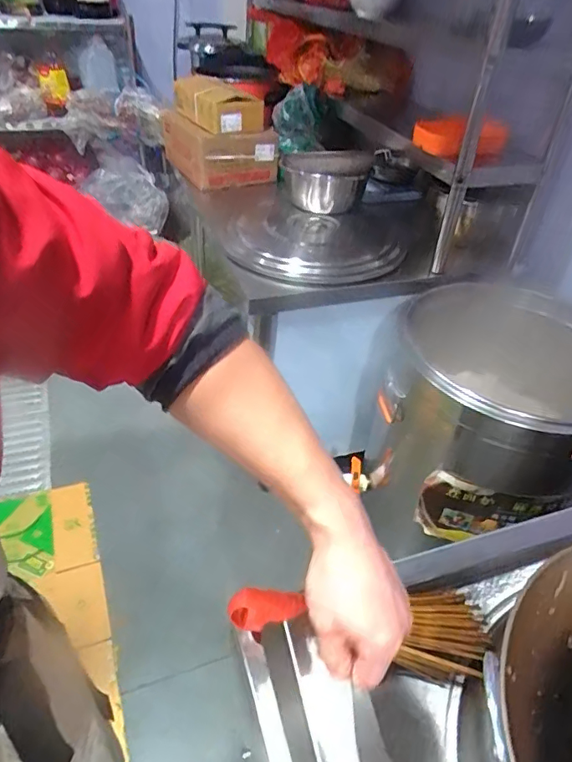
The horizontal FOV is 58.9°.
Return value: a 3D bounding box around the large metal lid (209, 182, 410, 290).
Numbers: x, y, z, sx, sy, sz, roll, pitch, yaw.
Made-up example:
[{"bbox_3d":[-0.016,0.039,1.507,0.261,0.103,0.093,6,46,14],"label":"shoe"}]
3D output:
[{"bbox_3d":[0.042,-0.432,1.436,0.581,0.078,0.535,3,39,-3],"label":"large metal lid"}]

